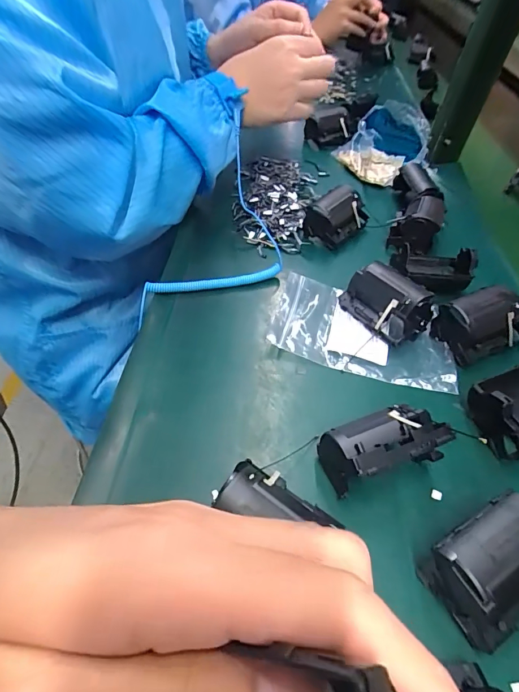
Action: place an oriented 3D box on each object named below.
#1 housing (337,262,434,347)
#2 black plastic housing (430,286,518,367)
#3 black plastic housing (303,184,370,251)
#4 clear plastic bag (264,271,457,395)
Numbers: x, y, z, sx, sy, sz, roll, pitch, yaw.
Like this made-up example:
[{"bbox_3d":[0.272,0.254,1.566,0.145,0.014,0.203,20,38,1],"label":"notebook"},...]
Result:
[{"bbox_3d":[0.112,-0.040,0.349,0.046,0.039,0.069,-28,55,-25],"label":"housing"},{"bbox_3d":[0.190,-0.019,0.335,0.064,0.038,0.044,-16,51,-16],"label":"black plastic housing"},{"bbox_3d":[0.087,-0.147,0.439,0.048,0.041,0.073,32,54,23],"label":"black plastic housing"},{"bbox_3d":[0.089,-0.017,0.344,0.155,0.014,0.095,14,49,9],"label":"clear plastic bag"}]

